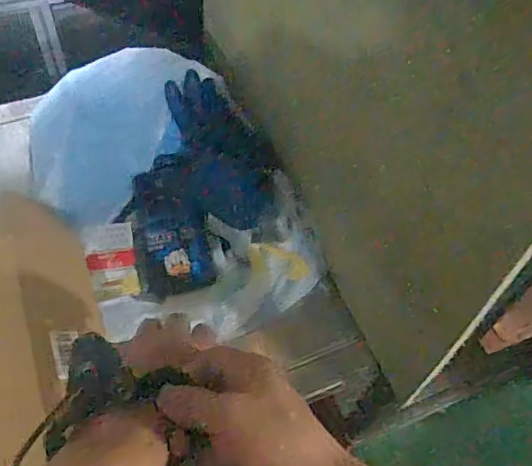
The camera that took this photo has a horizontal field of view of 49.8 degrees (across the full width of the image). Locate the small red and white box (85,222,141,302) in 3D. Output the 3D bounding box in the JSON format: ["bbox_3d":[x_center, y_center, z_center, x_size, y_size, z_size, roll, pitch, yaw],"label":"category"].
[{"bbox_3d":[-0.178,0.031,0.663,0.053,0.022,0.097,-10,60,-11],"label":"small red and white box"}]

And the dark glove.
[{"bbox_3d":[-0.052,-0.105,0.746,0.109,0.034,0.215,-15,76,-9],"label":"dark glove"}]

